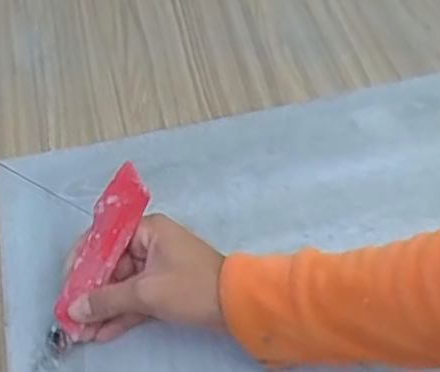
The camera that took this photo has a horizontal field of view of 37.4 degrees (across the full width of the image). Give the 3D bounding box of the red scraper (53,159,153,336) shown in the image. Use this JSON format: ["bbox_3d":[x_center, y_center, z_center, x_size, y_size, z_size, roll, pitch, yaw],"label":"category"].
[{"bbox_3d":[-0.087,0.047,0.471,0.031,0.006,0.129,26,93,-1],"label":"red scraper"}]

